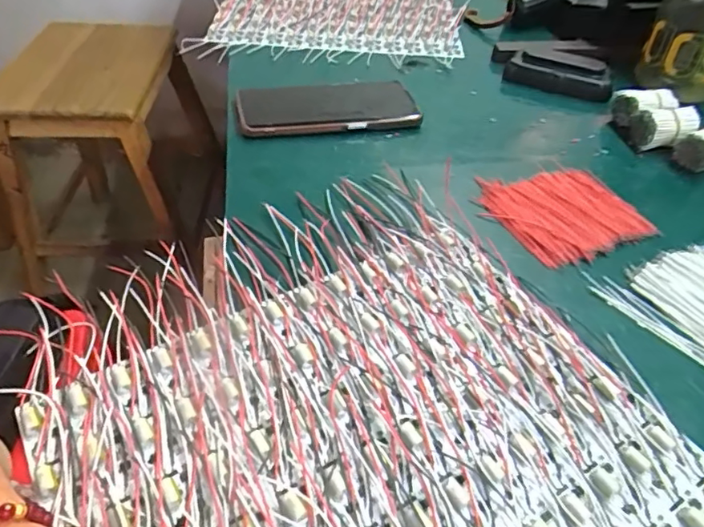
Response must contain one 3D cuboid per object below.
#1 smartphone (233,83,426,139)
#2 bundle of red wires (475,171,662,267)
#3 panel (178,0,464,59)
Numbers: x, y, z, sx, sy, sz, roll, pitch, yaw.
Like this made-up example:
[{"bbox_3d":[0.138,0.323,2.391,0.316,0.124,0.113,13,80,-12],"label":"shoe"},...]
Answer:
[{"bbox_3d":[-0.023,-0.145,0.501,0.161,0.011,0.069,-6,47,-10],"label":"smartphone"},{"bbox_3d":[0.162,-0.040,0.412,0.109,0.008,0.091,-8,47,-12],"label":"bundle of red wires"},{"bbox_3d":[-0.017,-0.337,0.680,0.289,0.027,0.262,4,50,3],"label":"panel"}]

